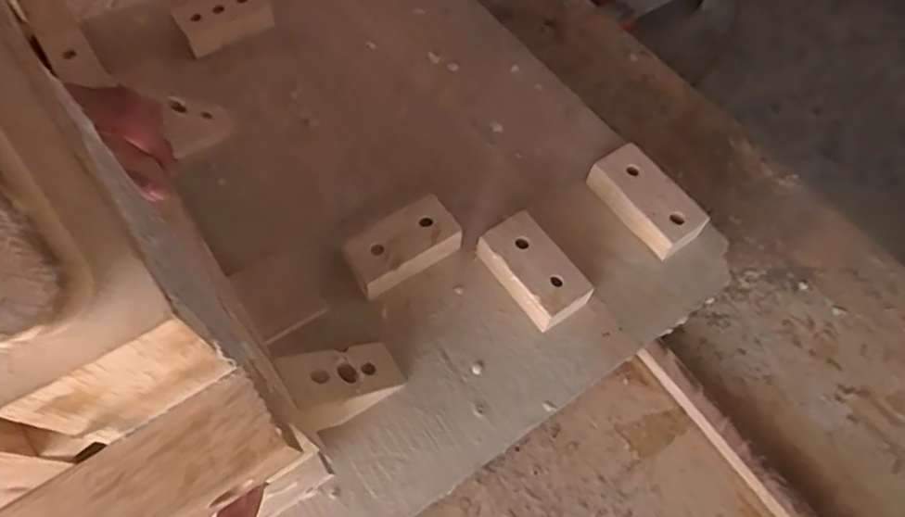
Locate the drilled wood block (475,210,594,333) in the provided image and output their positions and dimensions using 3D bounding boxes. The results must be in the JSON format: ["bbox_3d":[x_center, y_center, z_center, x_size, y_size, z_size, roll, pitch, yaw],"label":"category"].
[{"bbox_3d":[0.054,0.009,0.404,0.041,0.024,0.074,-31,67,-19],"label":"drilled wood block"}]

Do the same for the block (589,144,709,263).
[{"bbox_3d":[0.139,-0.043,0.432,0.038,0.024,0.084,-32,68,-19],"label":"block"}]

